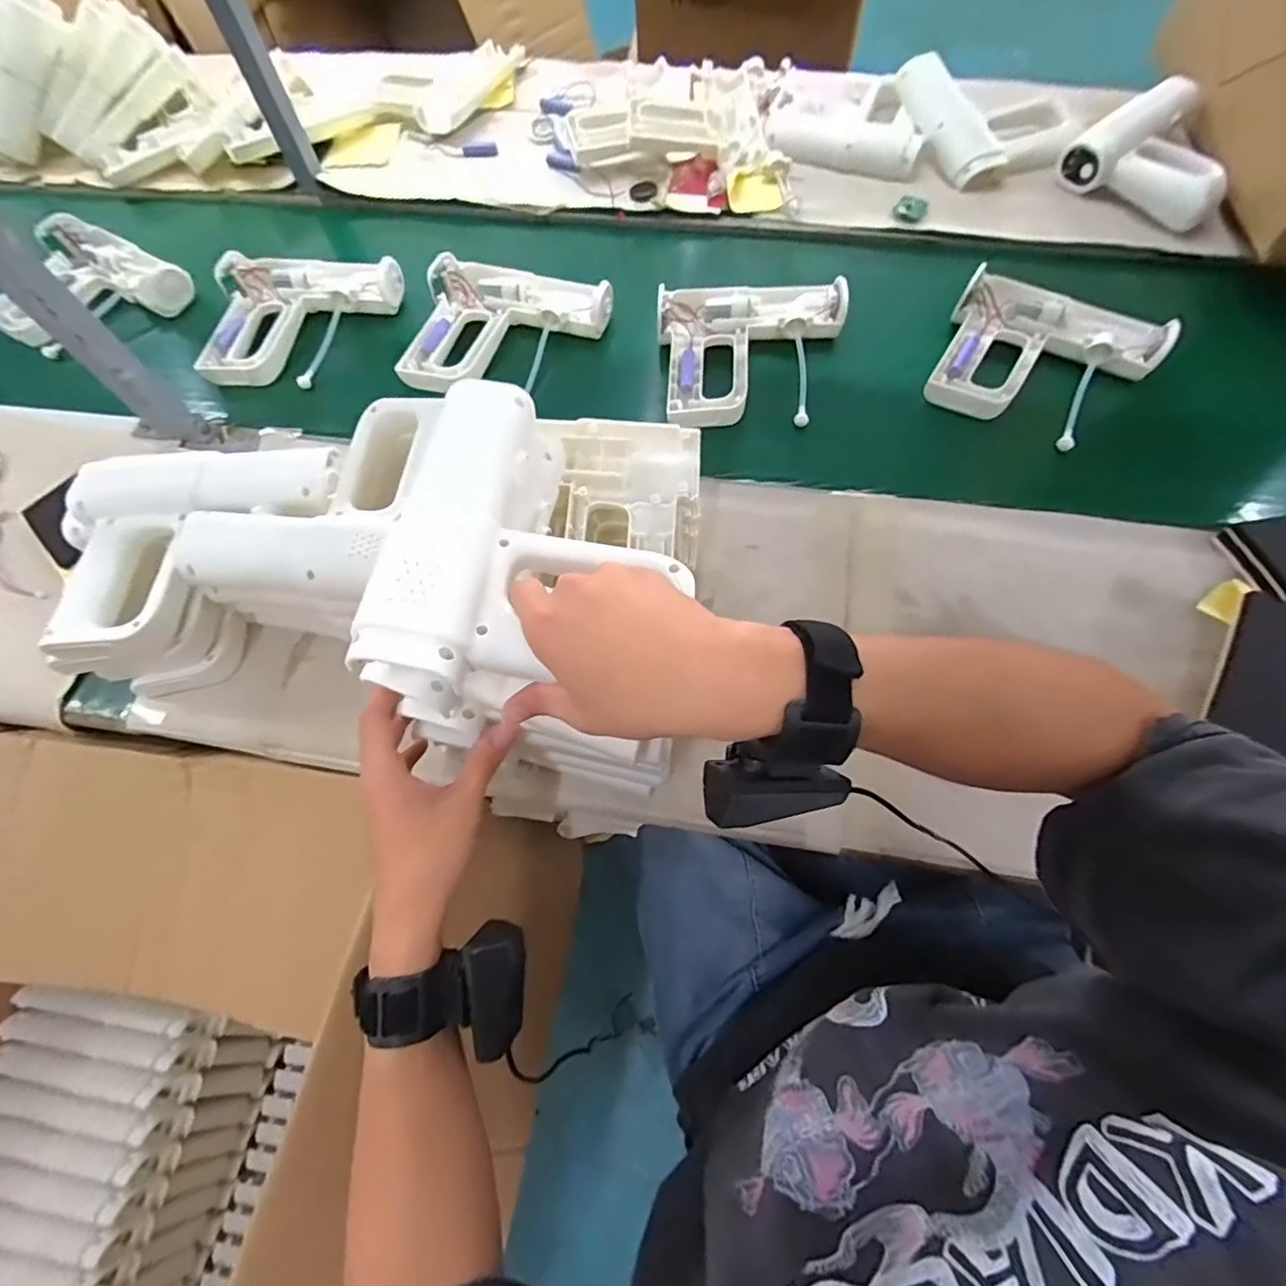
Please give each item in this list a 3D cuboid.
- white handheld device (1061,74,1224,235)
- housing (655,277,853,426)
[{"bbox_3d":[0.651,-0.613,0.716,0.180,0.049,0.203,41,75,17],"label":"white handheld device"},{"bbox_3d":[0.127,-0.332,0.652,0.213,0.043,0.194,-6,68,0],"label":"housing"}]

